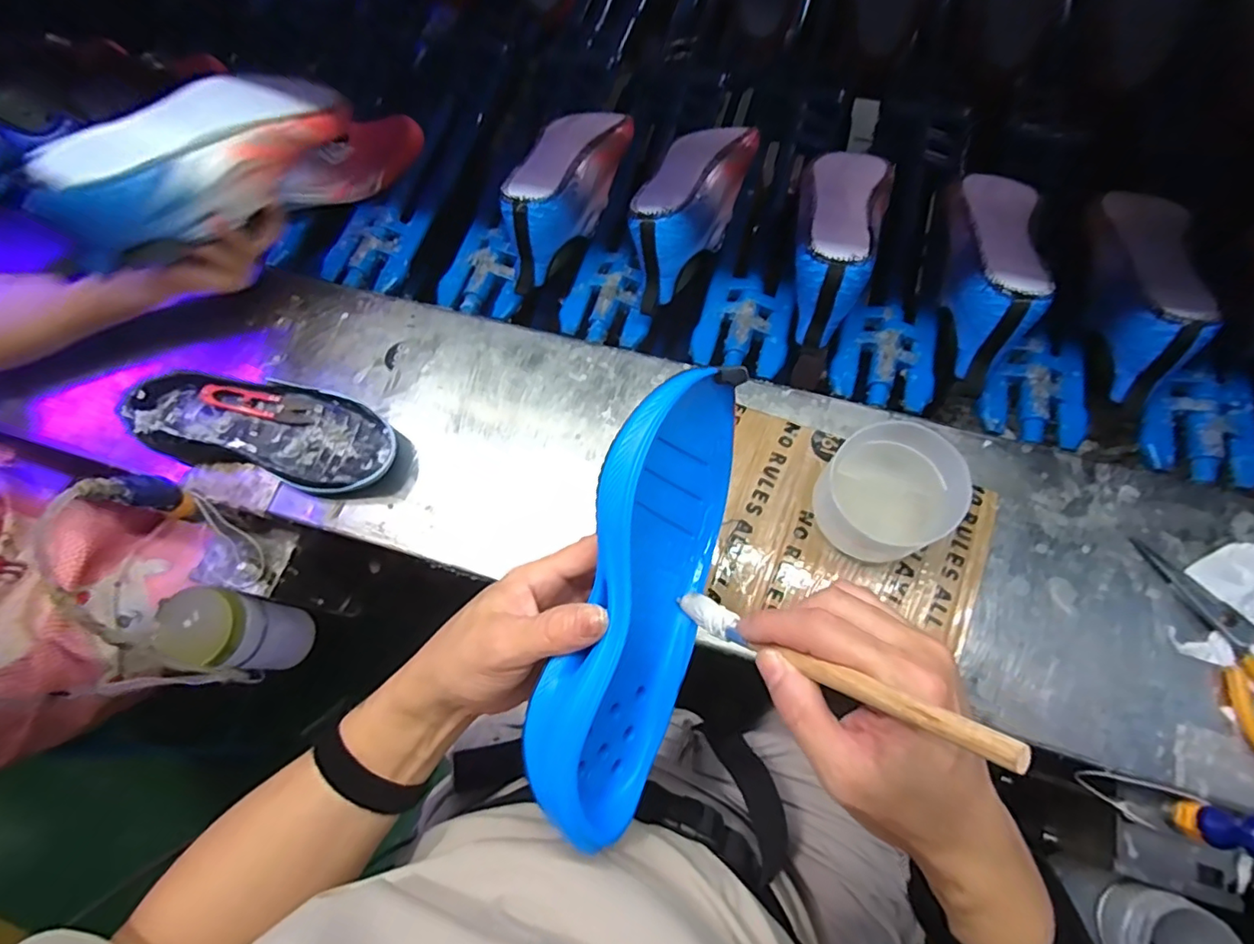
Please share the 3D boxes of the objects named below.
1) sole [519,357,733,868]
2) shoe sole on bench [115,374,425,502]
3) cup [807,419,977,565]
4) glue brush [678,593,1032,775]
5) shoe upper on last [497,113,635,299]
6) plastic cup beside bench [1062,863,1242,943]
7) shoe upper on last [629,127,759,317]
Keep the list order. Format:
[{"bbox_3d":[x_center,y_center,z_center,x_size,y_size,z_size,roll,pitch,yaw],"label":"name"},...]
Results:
[{"bbox_3d":[0.010,0.068,0.327,0.050,0.105,0.261,7,76,41],"label":"sole"},{"bbox_3d":[-0.310,-0.037,0.498,0.234,0.048,0.088,13,79,4],"label":"shoe sole on bench"},{"bbox_3d":[0.188,0.017,0.419,0.094,0.068,0.092,0,78,1],"label":"cup"},{"bbox_3d":[0.082,0.087,0.259,0.011,0.186,0.016,31,79,-26],"label":"glue brush"},{"bbox_3d":[-0.069,-0.300,0.582,0.082,0.077,0.243,21,66,5],"label":"shoe upper on last"},{"bbox_3d":[0.395,0.354,0.446,0.083,0.110,0.071,34,81,8],"label":"plastic cup beside bench"},{"bbox_3d":[0.060,-0.273,0.550,0.086,0.087,0.238,22,79,6],"label":"shoe upper on last"}]

